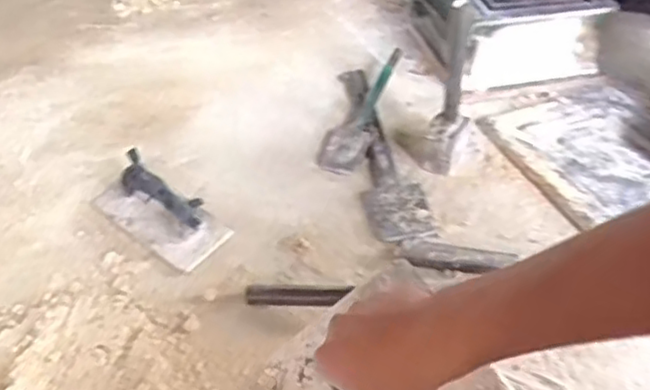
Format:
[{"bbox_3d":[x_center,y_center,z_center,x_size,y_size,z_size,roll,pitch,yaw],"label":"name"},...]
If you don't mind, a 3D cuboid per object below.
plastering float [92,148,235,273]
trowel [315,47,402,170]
[{"bbox_3d":[-0.213,0.009,0.882,0.187,0.068,0.090,29,52,26],"label":"plastering float"},{"bbox_3d":[0.053,-0.129,1.014,0.066,0.057,0.224,15,47,14],"label":"trowel"}]

